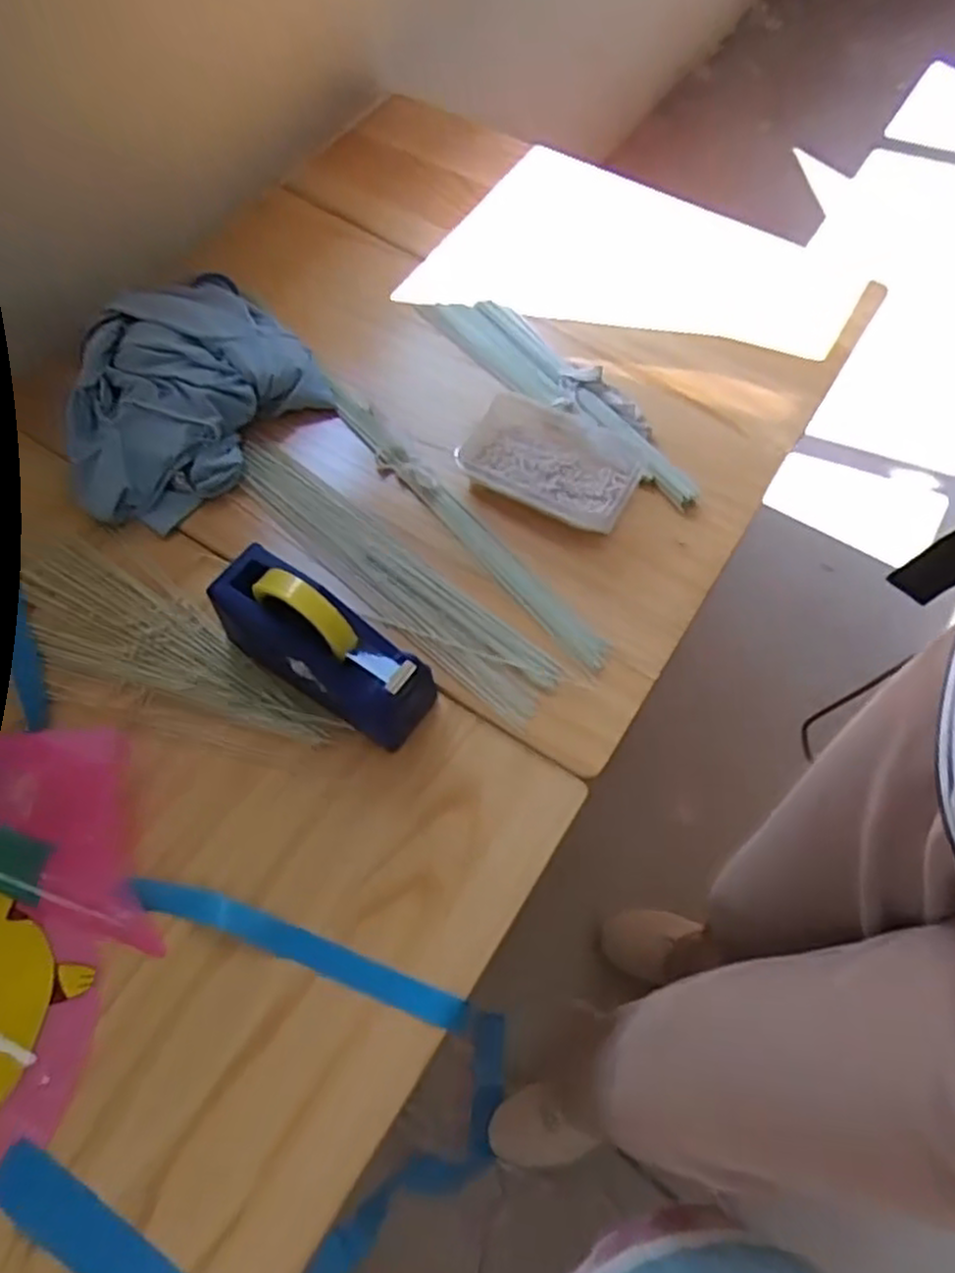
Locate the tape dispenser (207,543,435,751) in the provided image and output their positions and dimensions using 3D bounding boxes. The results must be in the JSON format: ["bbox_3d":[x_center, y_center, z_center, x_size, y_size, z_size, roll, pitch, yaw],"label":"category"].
[{"bbox_3d":[-0.139,0.006,0.684,0.201,0.118,0.068,32,67,13],"label":"tape dispenser"}]

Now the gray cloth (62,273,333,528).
[{"bbox_3d":[-0.328,-0.271,0.850,0.288,0.062,0.250,-37,70,-17],"label":"gray cloth"}]

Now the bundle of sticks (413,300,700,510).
[{"bbox_3d":[0.091,-0.289,0.892,0.100,0.030,0.416,-40,71,-19],"label":"bundle of sticks"}]

